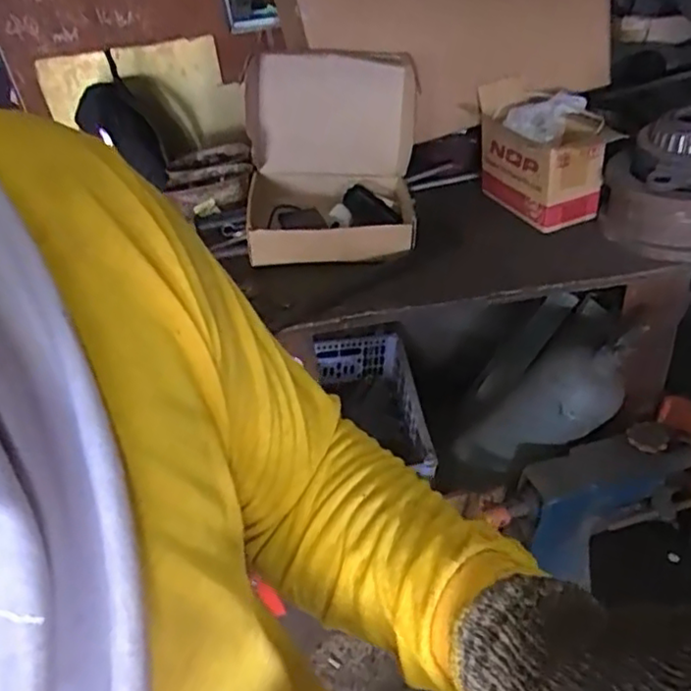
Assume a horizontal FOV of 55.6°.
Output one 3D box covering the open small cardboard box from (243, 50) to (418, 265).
[{"bbox_3d":[-0.033,-0.306,1.081,0.286,0.257,0.226,0,40,9],"label":"open small cardboard box"}]

